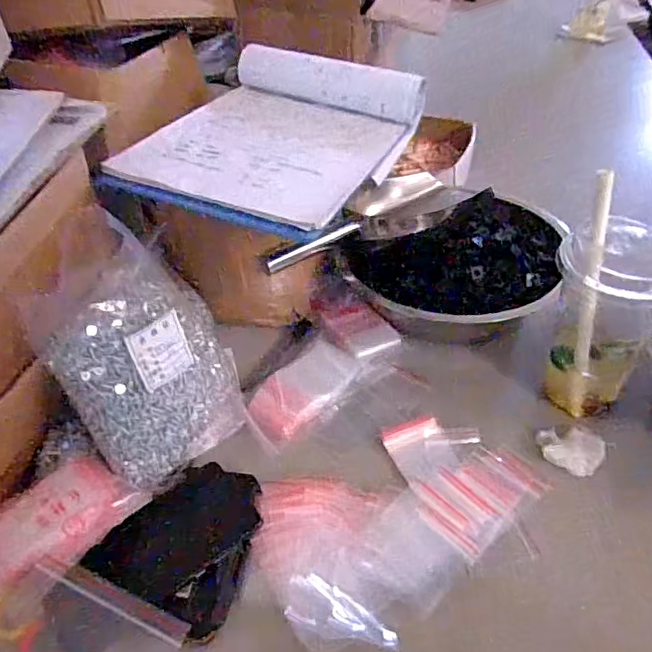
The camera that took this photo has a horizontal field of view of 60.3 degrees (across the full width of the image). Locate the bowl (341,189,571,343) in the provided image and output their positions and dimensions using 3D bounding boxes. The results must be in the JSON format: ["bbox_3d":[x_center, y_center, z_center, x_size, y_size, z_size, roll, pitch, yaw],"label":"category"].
[{"bbox_3d":[0.135,-0.066,0.594,0.204,0.083,0.162,18,47,22],"label":"bowl"}]

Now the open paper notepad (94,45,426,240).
[{"bbox_3d":[-0.046,-0.192,0.582,0.222,0.068,0.303,12,45,17],"label":"open paper notepad"}]

